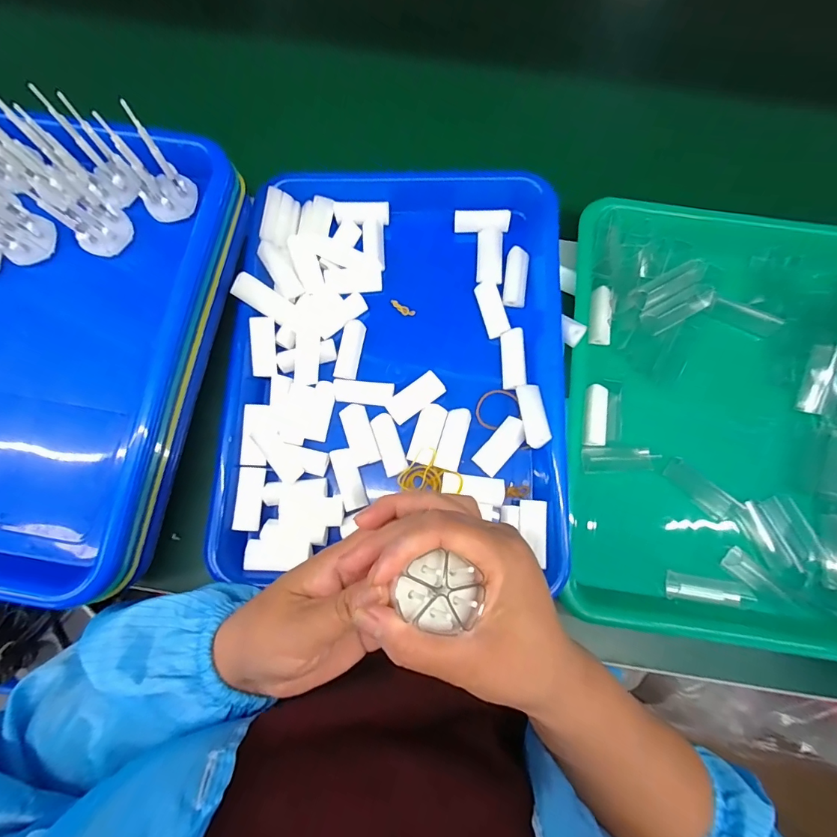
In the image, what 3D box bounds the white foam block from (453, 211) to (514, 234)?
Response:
[{"bbox_3d":[0.054,-0.165,0.359,0.046,0.016,0.015,5,77,2],"label":"white foam block"}]

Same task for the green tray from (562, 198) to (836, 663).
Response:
[{"bbox_3d":[0.242,-0.004,0.338,0.251,0.047,0.344,6,77,2],"label":"green tray"}]

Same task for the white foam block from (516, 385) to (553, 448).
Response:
[{"bbox_3d":[0.084,-0.002,0.313,0.018,0.012,0.048,-10,64,3],"label":"white foam block"}]

